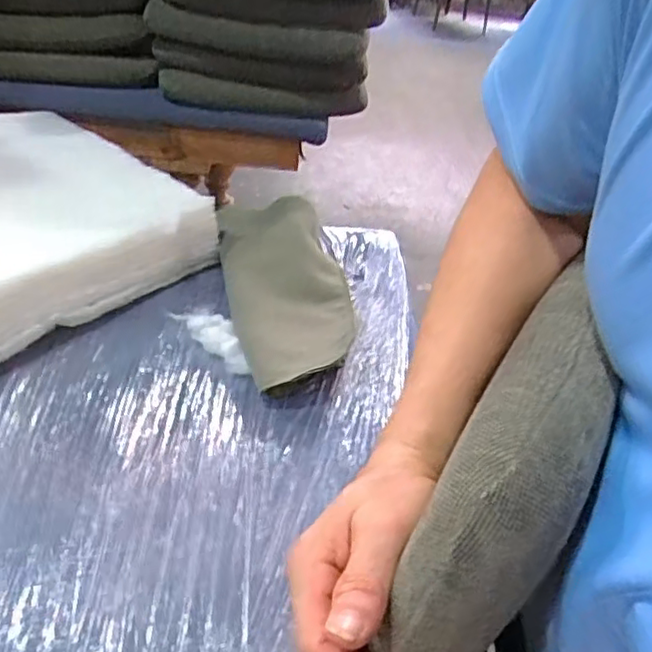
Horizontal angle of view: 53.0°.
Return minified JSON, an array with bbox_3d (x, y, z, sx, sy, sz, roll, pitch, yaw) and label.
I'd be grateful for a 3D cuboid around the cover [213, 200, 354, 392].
[{"bbox_3d":[-0.059,-0.072,1.034,0.195,0.051,0.453,-3,39,-14],"label":"cover"}]

